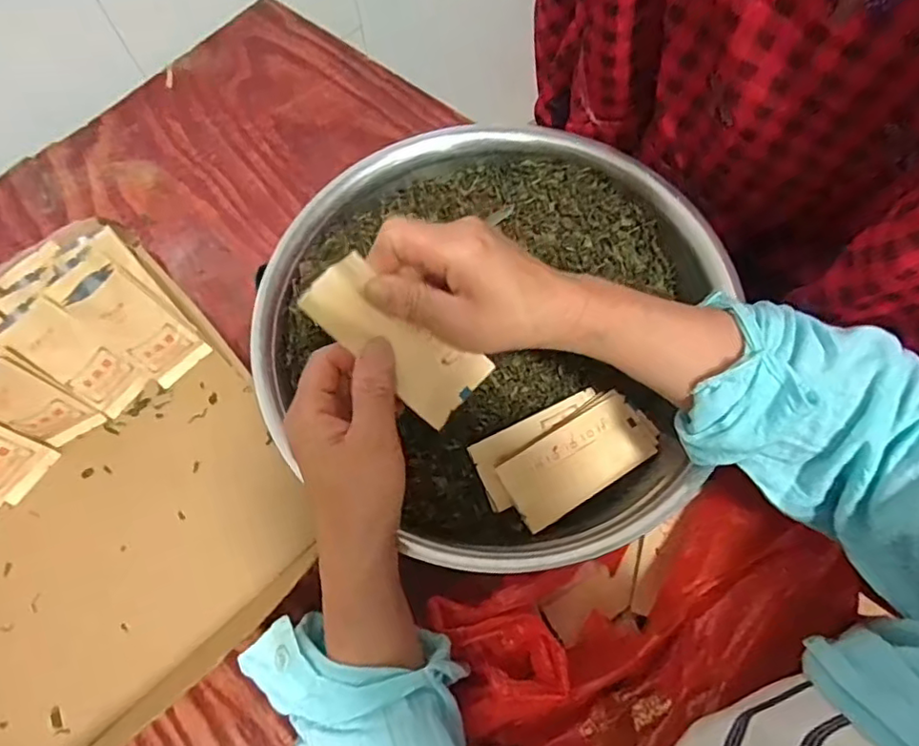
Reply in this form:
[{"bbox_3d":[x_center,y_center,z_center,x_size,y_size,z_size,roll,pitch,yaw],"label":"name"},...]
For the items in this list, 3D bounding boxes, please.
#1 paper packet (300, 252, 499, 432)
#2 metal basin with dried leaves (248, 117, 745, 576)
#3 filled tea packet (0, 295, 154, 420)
[{"bbox_3d":[-0.035,-0.020,0.340,0.108,0.006,0.048,42,95,-14],"label":"paper packet"},{"bbox_3d":[0.024,-0.031,0.458,0.331,0.105,0.344,-1,66,2],"label":"metal basin with dried leaves"},{"bbox_3d":[-0.303,-0.011,0.471,0.020,0.108,0.045,24,67,40],"label":"filled tea packet"}]

